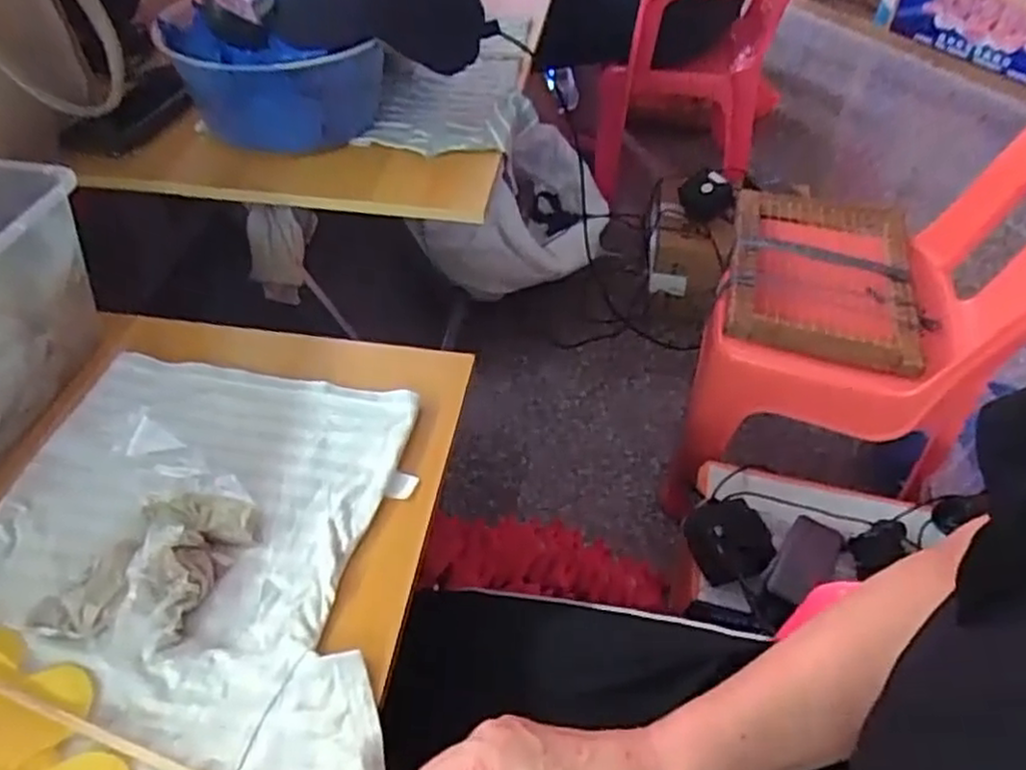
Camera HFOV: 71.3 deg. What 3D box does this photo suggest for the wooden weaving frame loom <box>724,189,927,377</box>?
[{"bbox_3d":[0.411,-0.160,0.937,0.240,0.023,0.340,12,47,10],"label":"wooden weaving frame loom"}]

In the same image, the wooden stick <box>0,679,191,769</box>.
[{"bbox_3d":[-0.230,0.183,0.384,0.220,0.008,0.007,15,48,13],"label":"wooden stick"}]

